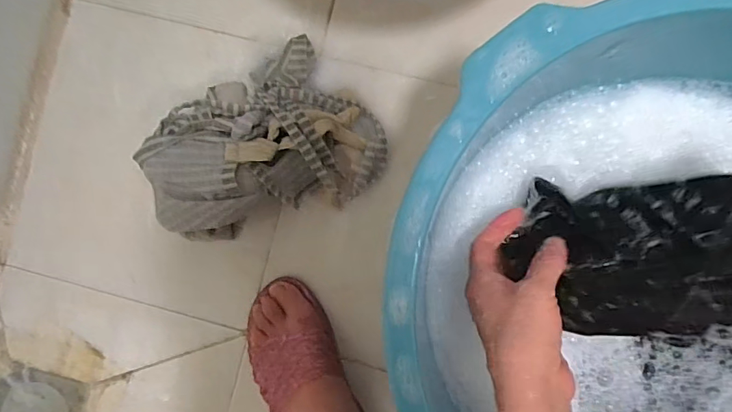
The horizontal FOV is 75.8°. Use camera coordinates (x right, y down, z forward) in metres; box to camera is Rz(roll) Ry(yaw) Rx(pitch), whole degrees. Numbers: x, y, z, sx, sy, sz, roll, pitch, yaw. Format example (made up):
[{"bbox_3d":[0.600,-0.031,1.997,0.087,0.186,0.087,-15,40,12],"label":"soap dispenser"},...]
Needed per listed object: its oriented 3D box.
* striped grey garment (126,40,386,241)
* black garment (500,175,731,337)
[{"bbox_3d":[-0.107,-0.063,0.454,0.223,0.080,0.163,-23,87,5],"label":"striped grey garment"},{"bbox_3d":[0.204,0.029,0.280,0.224,0.072,0.106,3,87,46],"label":"black garment"}]

